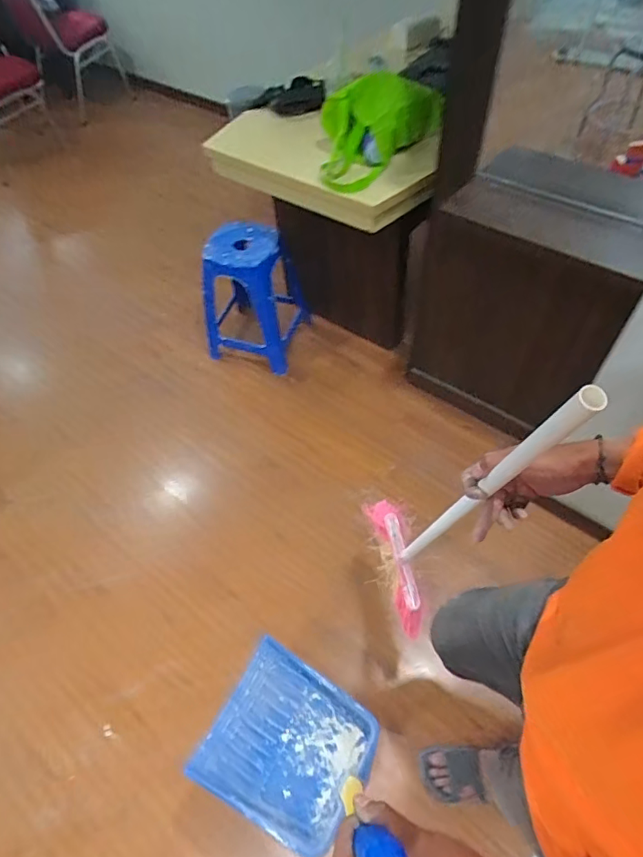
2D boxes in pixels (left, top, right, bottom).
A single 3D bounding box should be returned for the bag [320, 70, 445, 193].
[{"bbox_3d":[0.136,-0.855,1.407,0.404,0.207,0.216,-38,59,-20],"label":"bag"}]

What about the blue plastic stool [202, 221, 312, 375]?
[{"bbox_3d":[-0.265,-0.513,1.898,0.372,0.472,0.332,10,55,10],"label":"blue plastic stool"}]

